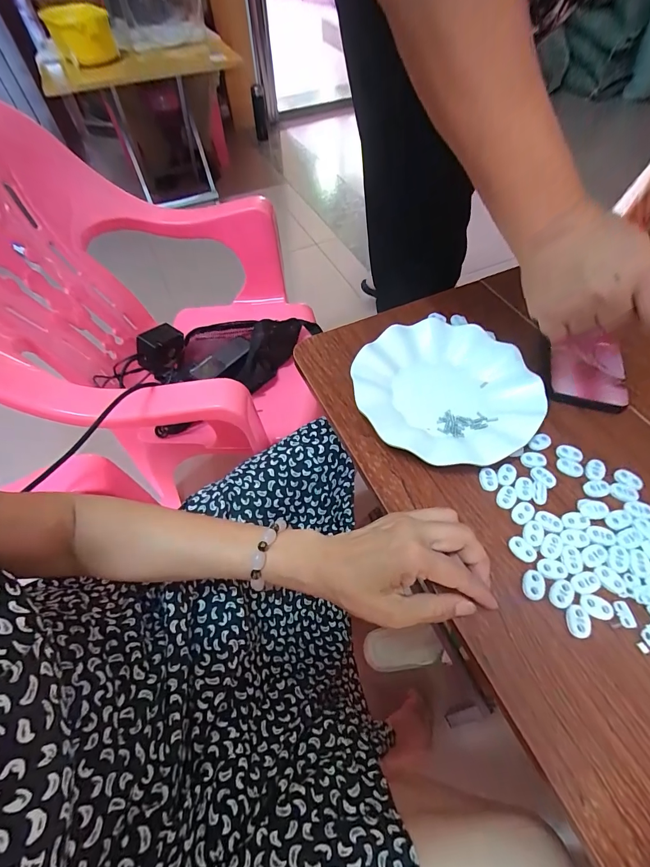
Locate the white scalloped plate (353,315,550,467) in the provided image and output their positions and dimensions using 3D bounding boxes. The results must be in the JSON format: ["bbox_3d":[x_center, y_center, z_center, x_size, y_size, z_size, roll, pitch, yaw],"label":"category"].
[{"bbox_3d":[0.123,-0.048,0.394,0.176,0.022,0.181,-1,58,2],"label":"white scalloped plate"}]

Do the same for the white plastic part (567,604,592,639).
[{"bbox_3d":[0.192,0.142,0.283,0.016,0.005,0.022,3,58,5],"label":"white plastic part"}]

